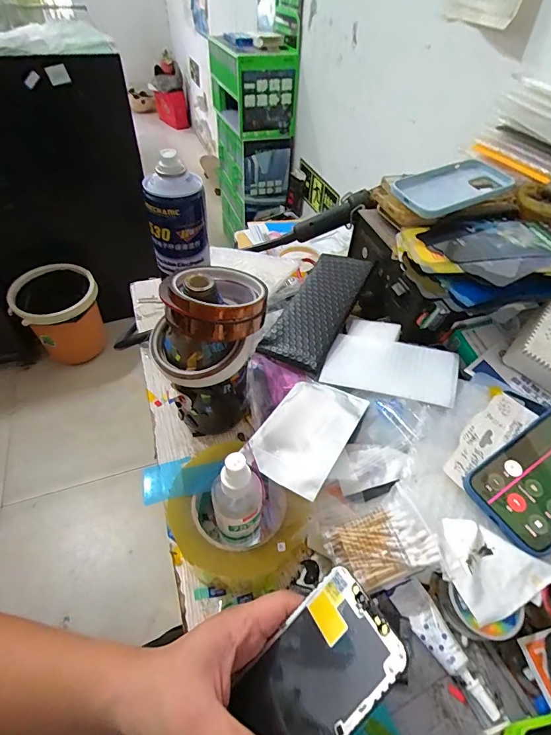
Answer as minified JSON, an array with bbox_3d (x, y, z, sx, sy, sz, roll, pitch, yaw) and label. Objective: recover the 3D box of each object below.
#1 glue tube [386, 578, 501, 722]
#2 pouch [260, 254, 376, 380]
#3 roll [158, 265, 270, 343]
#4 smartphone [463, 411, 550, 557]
[{"bbox_3d":[0.130,0.217,0.296,0.027,0.014,0.095,-19,52,-19],"label":"glue tube"},{"bbox_3d":[0.055,-0.077,0.488,0.086,0.012,0.180,19,65,28],"label":"pouch"},{"bbox_3d":[-0.055,-0.066,0.344,0.092,0.041,0.081,-5,49,-8],"label":"roll"},{"bbox_3d":[0.261,0.092,0.348,0.165,0.006,0.081,-29,59,-15],"label":"smartphone"}]

